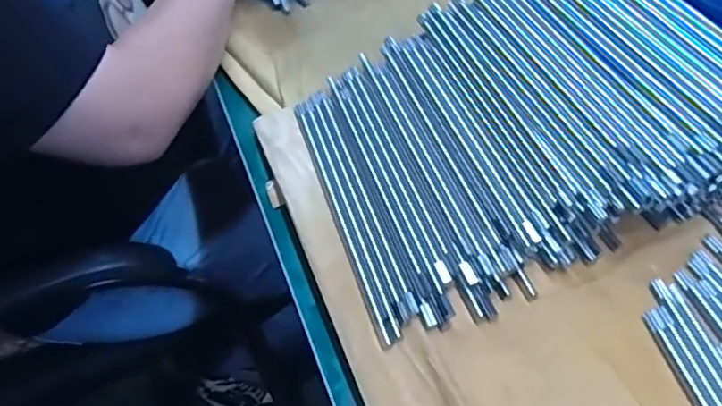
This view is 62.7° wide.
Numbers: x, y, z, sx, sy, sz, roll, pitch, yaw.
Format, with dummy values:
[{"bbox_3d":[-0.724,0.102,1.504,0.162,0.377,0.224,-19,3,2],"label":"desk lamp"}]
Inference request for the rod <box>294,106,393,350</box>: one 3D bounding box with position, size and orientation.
[{"bbox_3d":[-0.020,0.005,0.449,0.008,0.006,0.227,-17,53,-8],"label":"rod"}]

